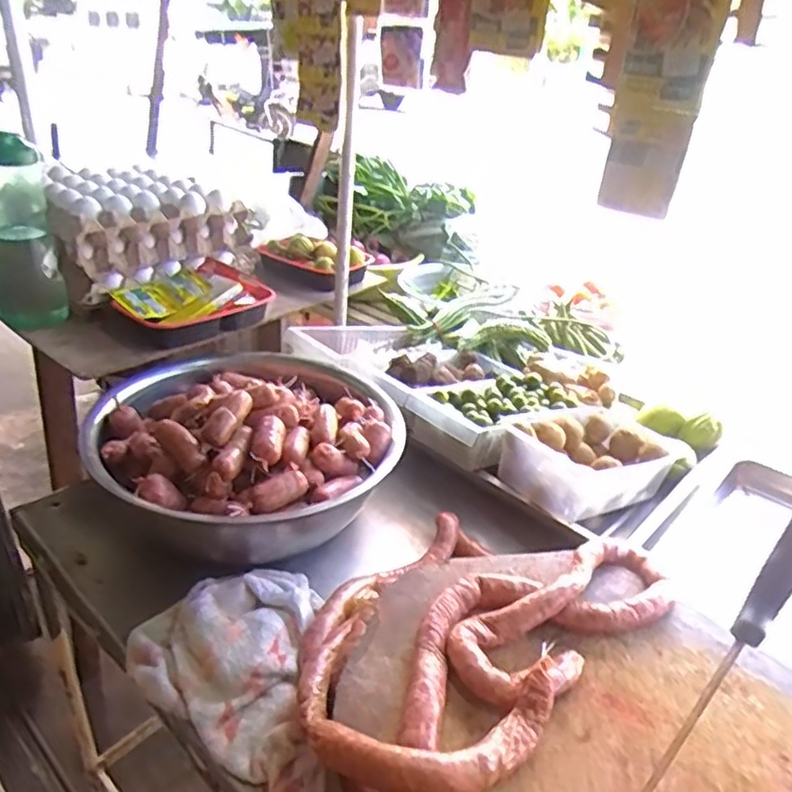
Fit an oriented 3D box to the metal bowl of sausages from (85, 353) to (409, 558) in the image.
[{"bbox_3d":[-0.183,0.041,0.809,0.348,0.133,0.359,3,31,-2],"label":"metal bowl of sausages"}]

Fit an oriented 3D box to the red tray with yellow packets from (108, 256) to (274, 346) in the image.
[{"bbox_3d":[-0.306,-0.142,0.973,0.208,0.060,0.128,-21,39,-36],"label":"red tray with yellow packets"}]

